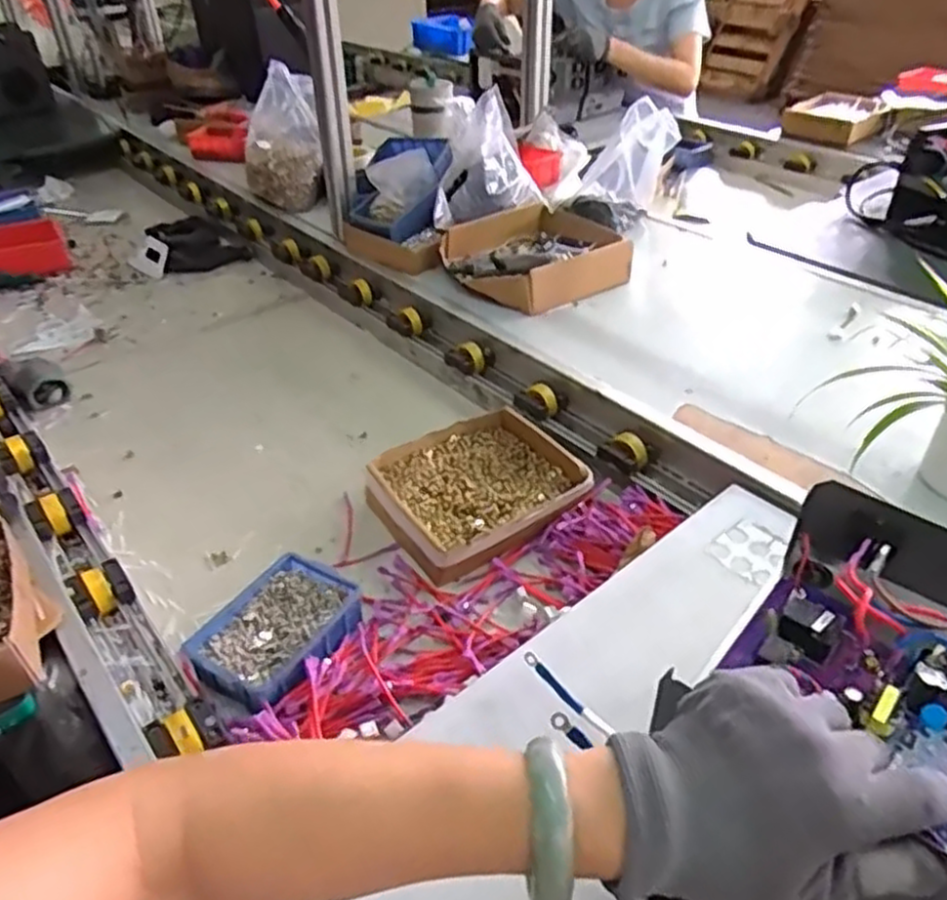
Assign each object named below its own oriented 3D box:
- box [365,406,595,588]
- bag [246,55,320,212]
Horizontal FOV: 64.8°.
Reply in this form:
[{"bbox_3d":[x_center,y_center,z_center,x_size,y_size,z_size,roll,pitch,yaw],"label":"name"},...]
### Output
[{"bbox_3d":[0.003,0.039,0.874,0.223,0.042,0.199,-22,42,-24],"label":"box"},{"bbox_3d":[-0.391,-0.634,1.536,0.158,0.233,0.221,-8,38,-8],"label":"bag"}]

